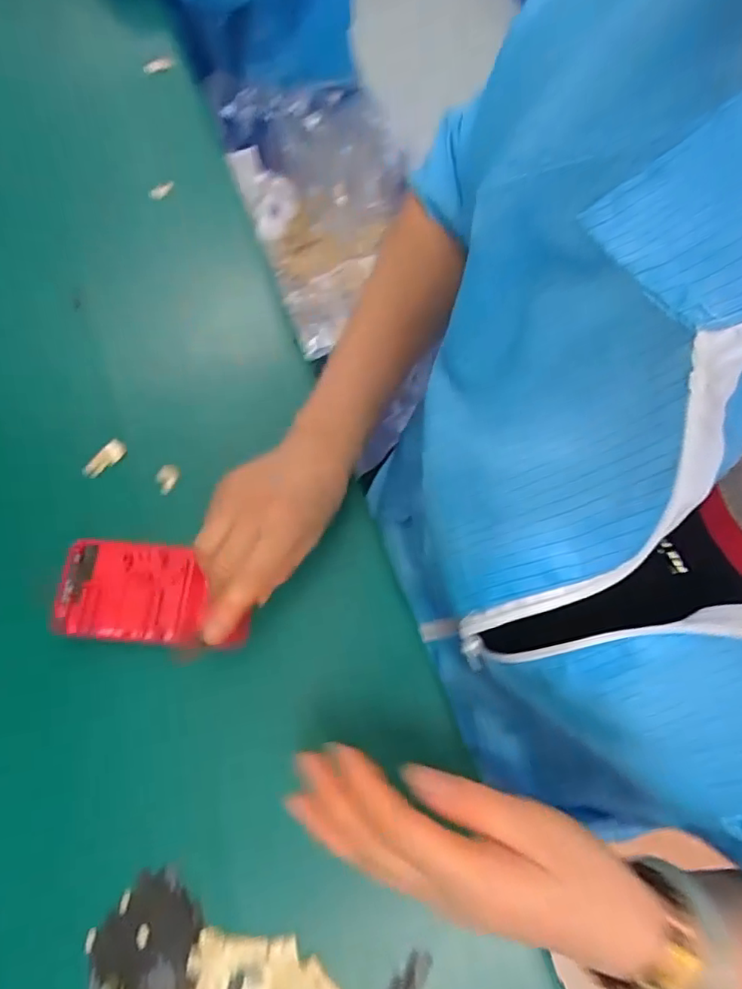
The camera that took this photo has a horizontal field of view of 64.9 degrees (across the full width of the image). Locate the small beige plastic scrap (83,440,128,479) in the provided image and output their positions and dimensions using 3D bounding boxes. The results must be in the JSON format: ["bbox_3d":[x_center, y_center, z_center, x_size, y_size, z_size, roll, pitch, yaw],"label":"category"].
[{"bbox_3d":[-0.194,-0.025,0.426,0.013,0.009,0.035,34,71,12],"label":"small beige plastic scrap"}]

